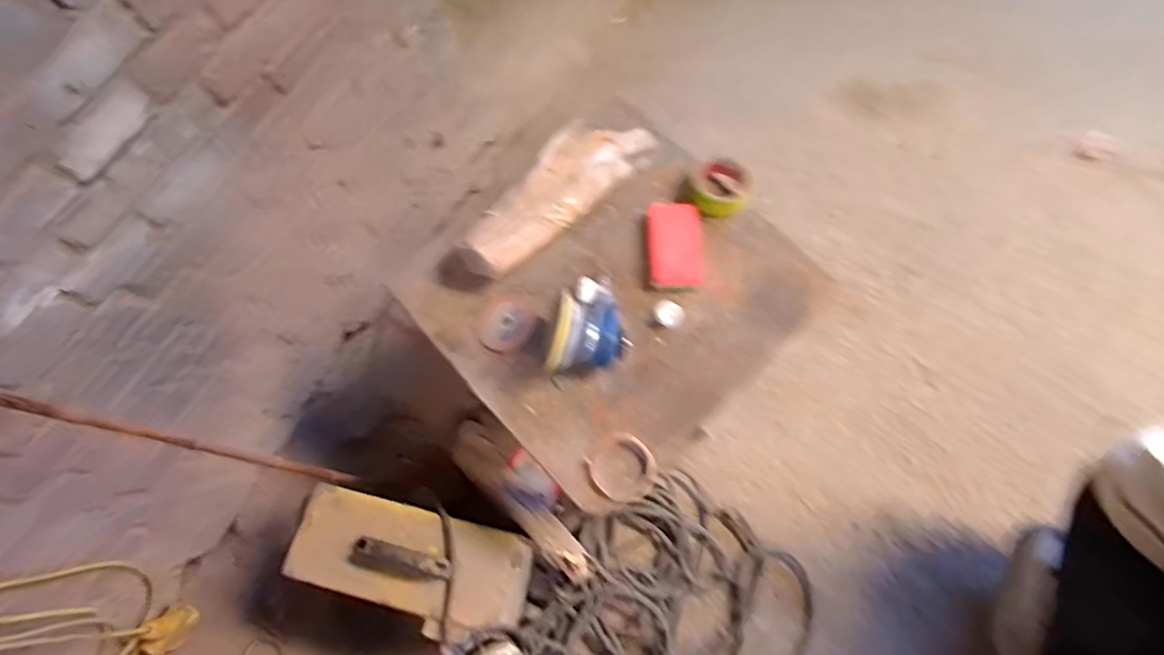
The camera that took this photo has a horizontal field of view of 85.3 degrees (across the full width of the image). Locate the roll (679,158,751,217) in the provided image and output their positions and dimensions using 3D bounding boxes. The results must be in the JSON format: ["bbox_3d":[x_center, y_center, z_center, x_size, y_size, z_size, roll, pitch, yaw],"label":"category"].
[{"bbox_3d":[0.212,-0.219,1.008,0.102,0.066,0.105,-1,68,3],"label":"roll"}]

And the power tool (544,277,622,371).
[{"bbox_3d":[0.014,-0.001,0.904,0.095,0.117,0.175,10,69,7],"label":"power tool"}]

